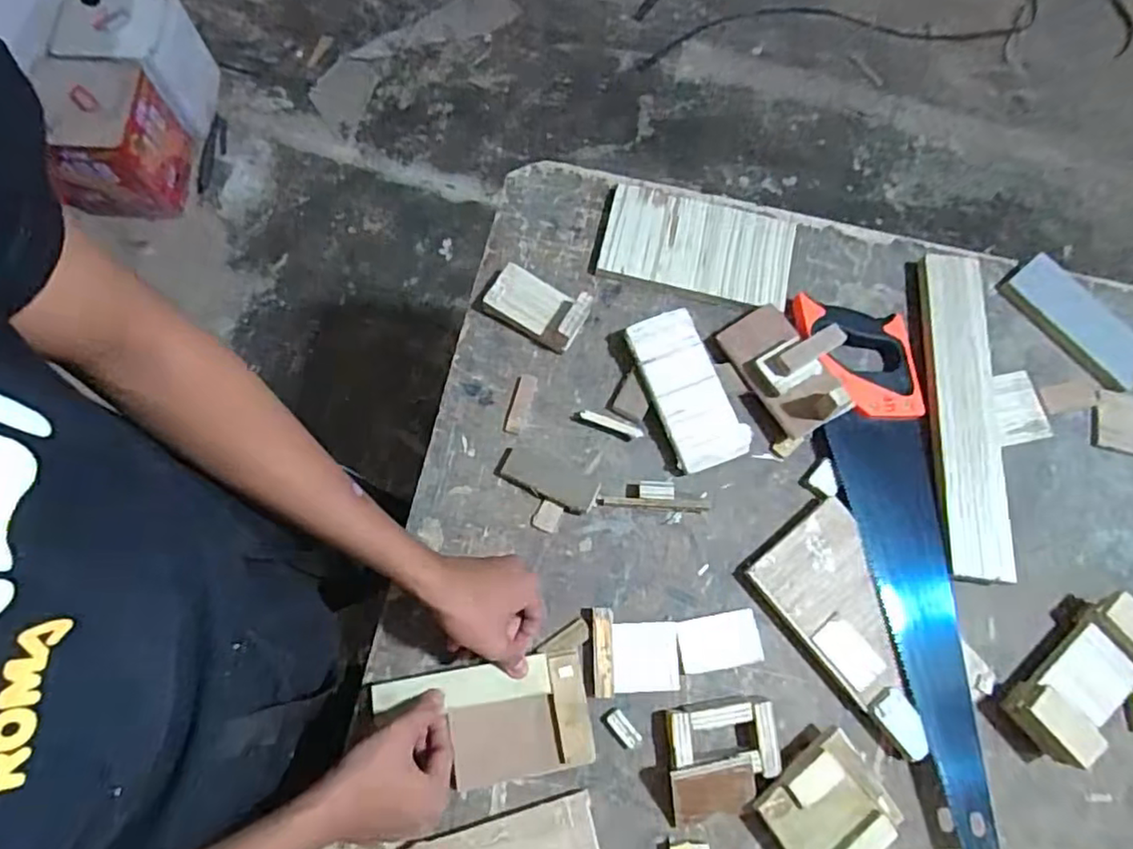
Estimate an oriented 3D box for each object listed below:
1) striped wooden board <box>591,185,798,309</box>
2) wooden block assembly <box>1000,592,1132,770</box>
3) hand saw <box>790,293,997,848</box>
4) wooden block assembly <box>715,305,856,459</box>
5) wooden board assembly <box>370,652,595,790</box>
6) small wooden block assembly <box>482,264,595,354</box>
[{"bbox_3d":[0.147,-0.200,0.715,0.207,0.016,0.114,17,73,2],"label":"striped wooden board"},{"bbox_3d":[0.484,0.235,0.594,0.162,0.049,0.084,-36,78,-12],"label":"wooden block assembly"},{"bbox_3d":[0.340,0.114,0.634,0.120,0.035,0.530,-6,74,-4],"label":"hand saw"},{"bbox_3d":[0.230,-0.060,0.656,0.090,0.062,0.147,-25,76,-9],"label":"wooden block assembly"},{"bbox_3d":[-0.072,0.266,0.569,0.180,0.036,0.099,-8,73,-4],"label":"wooden board assembly"},{"bbox_3d":[-0.031,-0.130,0.675,0.109,0.047,0.061,30,74,6],"label":"small wooden block assembly"}]

